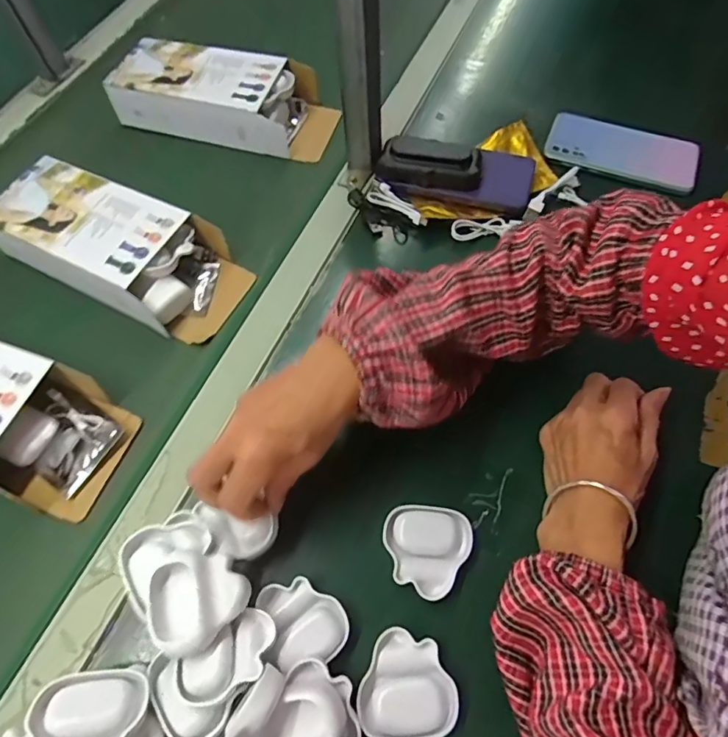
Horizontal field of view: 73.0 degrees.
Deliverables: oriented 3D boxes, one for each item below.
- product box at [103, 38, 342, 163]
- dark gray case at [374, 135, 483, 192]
[{"bbox_3d":[-0.173,-0.335,0.606,0.257,0.062,0.104,14,61,8],"label":"product box"},{"bbox_3d":[0.072,-0.226,0.537,0.111,0.026,0.055,9,60,6],"label":"dark gray case"}]

